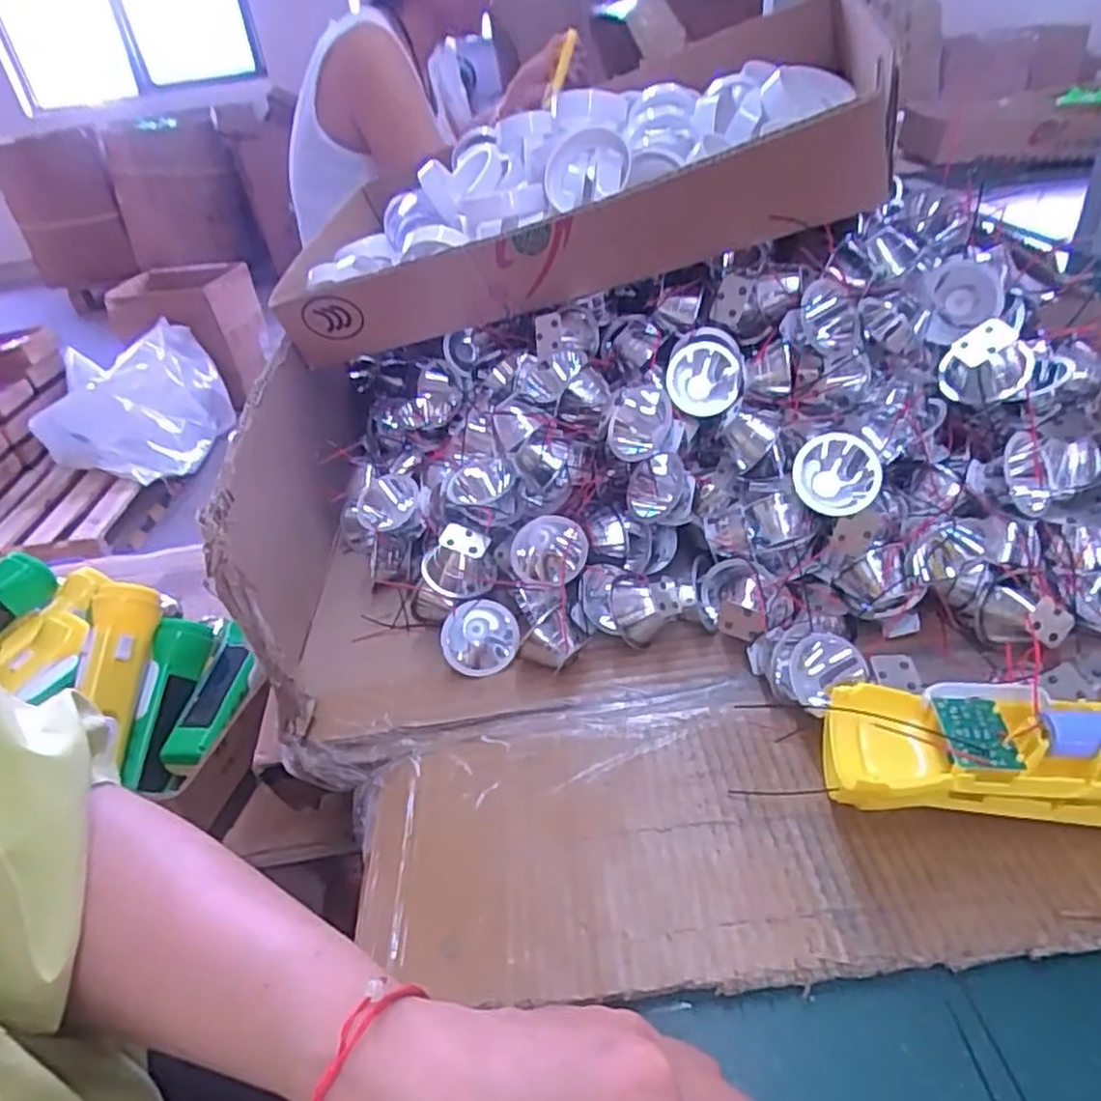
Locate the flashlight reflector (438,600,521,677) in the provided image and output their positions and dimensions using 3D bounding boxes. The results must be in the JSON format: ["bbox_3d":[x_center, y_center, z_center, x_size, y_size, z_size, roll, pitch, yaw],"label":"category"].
[{"bbox_3d":[-0.039,0.051,0.426,0.043,0.045,0.026,34,9,11],"label":"flashlight reflector"}]

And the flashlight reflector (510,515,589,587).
[{"bbox_3d":[-0.001,-0.003,0.421,0.043,0.036,0.031,-9,36,-2],"label":"flashlight reflector"}]

